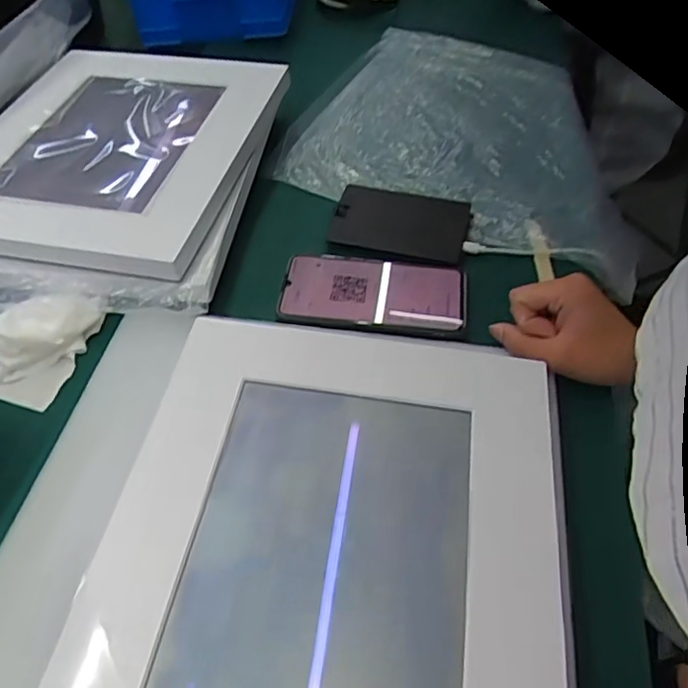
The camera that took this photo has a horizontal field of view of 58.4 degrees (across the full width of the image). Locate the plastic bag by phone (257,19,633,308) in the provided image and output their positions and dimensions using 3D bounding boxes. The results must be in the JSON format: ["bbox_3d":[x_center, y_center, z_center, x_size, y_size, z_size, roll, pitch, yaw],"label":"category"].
[{"bbox_3d":[0.144,-0.223,0.667,0.367,0.032,0.321,20,56,14],"label":"plastic bag by phone"}]

